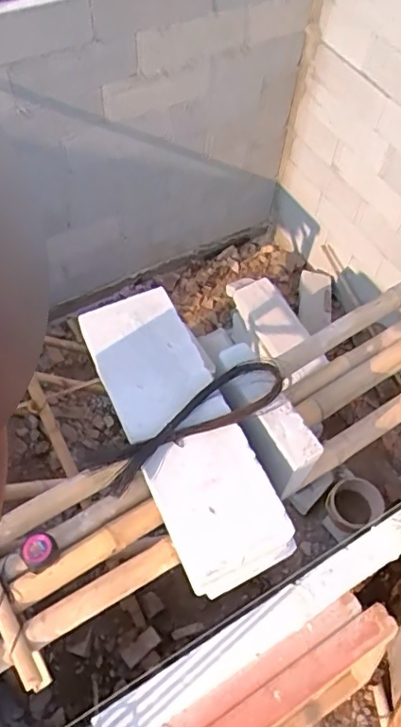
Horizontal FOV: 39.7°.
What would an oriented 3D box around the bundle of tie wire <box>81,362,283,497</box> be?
[{"bbox_3d":[-0.011,0.118,1.091,0.424,0.047,0.108,-31,65,-18],"label":"bundle of tie wire"}]

